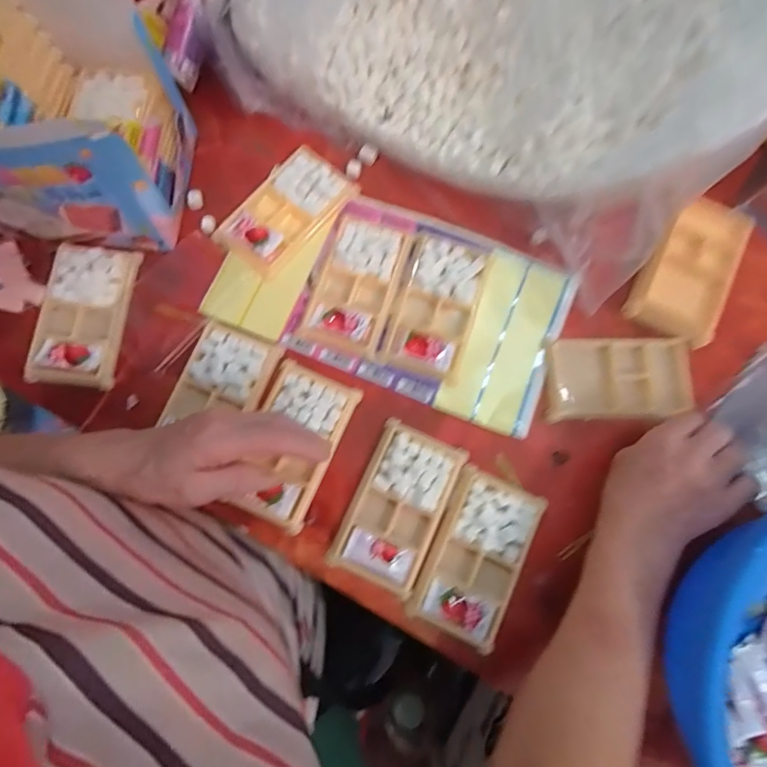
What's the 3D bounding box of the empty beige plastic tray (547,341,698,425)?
[{"bbox_3d":[0.225,-0.005,0.418,0.141,0.014,0.073,-2,78,-1],"label":"empty beige plastic tray"}]

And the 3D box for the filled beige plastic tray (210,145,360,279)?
[{"bbox_3d":[-0.099,-0.176,0.446,0.078,0.014,0.134,41,80,7],"label":"filled beige plastic tray"}]

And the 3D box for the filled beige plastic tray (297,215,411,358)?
[{"bbox_3d":[-0.027,-0.097,0.431,0.078,0.012,0.130,17,78,3],"label":"filled beige plastic tray"}]

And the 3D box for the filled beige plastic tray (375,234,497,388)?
[{"bbox_3d":[0.050,-0.073,0.422,0.078,0.021,0.134,18,78,3],"label":"filled beige plastic tray"}]

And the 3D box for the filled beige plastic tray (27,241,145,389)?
[{"bbox_3d":[-0.286,-0.067,0.422,0.082,0.015,0.138,8,78,1],"label":"filled beige plastic tray"}]

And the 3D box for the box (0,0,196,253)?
[{"bbox_3d":[-0.280,-0.225,0.385,0.166,0.146,0.153,5,78,0],"label":"box"}]

